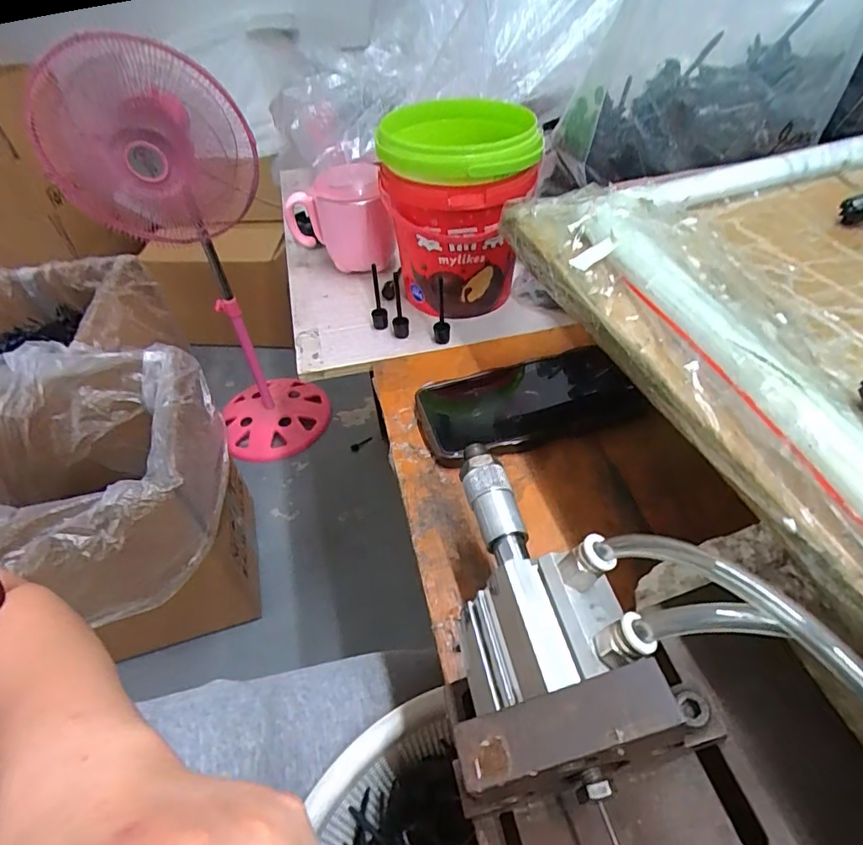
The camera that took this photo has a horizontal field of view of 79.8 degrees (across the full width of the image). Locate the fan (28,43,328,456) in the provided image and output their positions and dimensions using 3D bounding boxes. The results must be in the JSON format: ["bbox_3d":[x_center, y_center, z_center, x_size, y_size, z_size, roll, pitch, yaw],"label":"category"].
[{"bbox_3d":[-0.460,-0.289,1.103,0.281,0.847,0.316,33,56,30],"label":"fan"}]

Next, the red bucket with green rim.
[{"bbox_3d":[0.021,-0.188,0.468,0.123,0.155,0.121,-2,46,2],"label":"red bucket with green rim"}]

